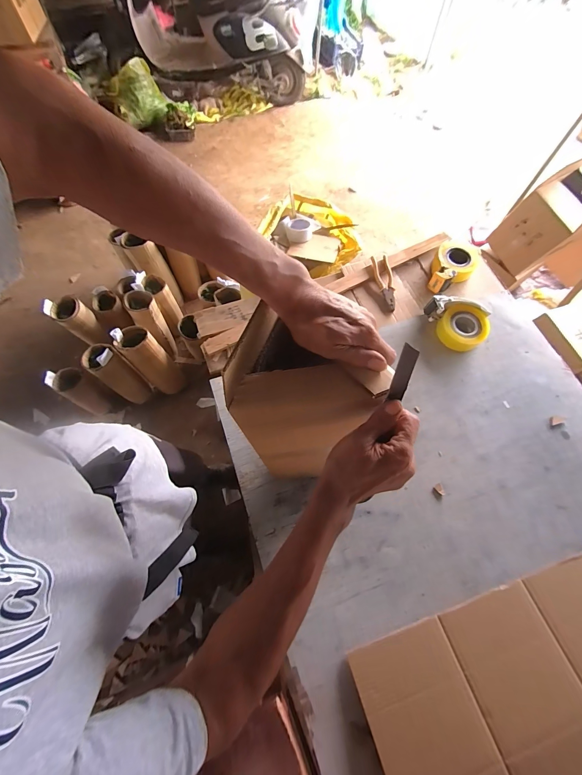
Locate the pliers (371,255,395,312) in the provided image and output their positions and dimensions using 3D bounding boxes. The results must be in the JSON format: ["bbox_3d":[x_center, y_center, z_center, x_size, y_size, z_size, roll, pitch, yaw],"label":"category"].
[{"bbox_3d":[0.288,-0.314,0.937,0.051,0.018,0.186,-9,67,-5],"label":"pliers"}]

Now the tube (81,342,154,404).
[{"bbox_3d":[-0.750,-0.037,1.412,0.144,0.344,0.116,-43,56,-16],"label":"tube"}]

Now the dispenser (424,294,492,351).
[{"bbox_3d":[0.477,-0.188,0.873,0.131,0.075,0.163,-18,69,-9],"label":"dispenser"}]

